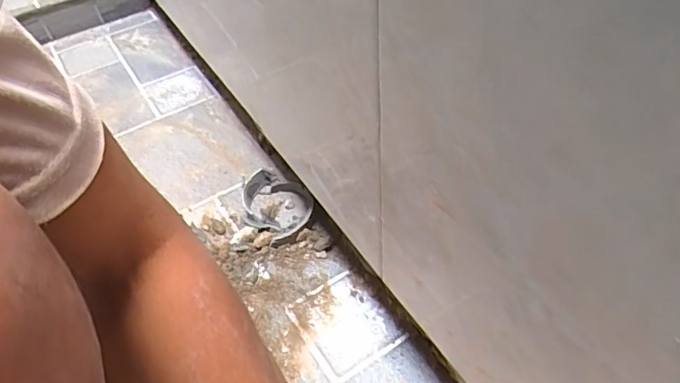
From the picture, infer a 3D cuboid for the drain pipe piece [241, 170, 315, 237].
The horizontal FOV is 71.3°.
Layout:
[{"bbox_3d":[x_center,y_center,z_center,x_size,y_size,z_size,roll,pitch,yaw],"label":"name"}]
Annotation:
[{"bbox_3d":[-0.079,0.017,0.597,0.083,0.025,0.108,-11,48,-6],"label":"drain pipe piece"}]

